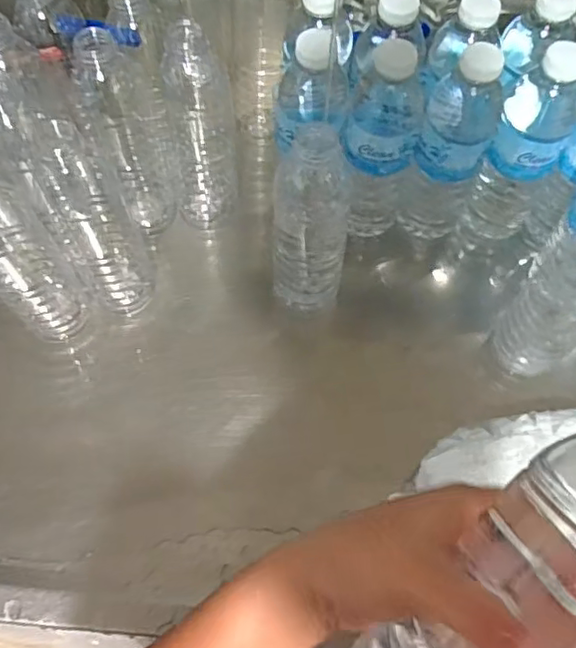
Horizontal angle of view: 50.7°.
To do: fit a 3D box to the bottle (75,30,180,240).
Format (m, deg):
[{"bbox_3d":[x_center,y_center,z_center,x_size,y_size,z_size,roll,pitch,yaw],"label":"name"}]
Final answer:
[{"bbox_3d":[-0.141,-0.174,0.543,0.055,0.209,0.074,-11,63,-7],"label":"bottle"}]

